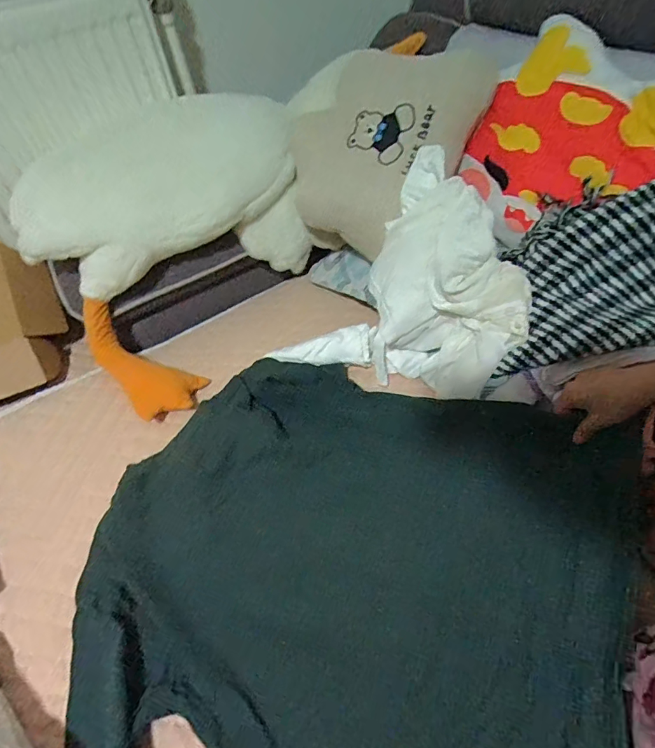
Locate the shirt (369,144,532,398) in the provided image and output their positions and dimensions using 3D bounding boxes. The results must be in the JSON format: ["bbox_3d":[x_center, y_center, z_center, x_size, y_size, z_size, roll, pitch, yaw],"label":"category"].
[{"bbox_3d":[0.164,-0.111,0.619,0.204,0.231,0.249,1,50,8],"label":"shirt"}]

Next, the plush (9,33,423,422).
[{"bbox_3d":[-0.258,-0.233,0.785,0.453,0.290,0.419,-36,55,-22],"label":"plush"}]

